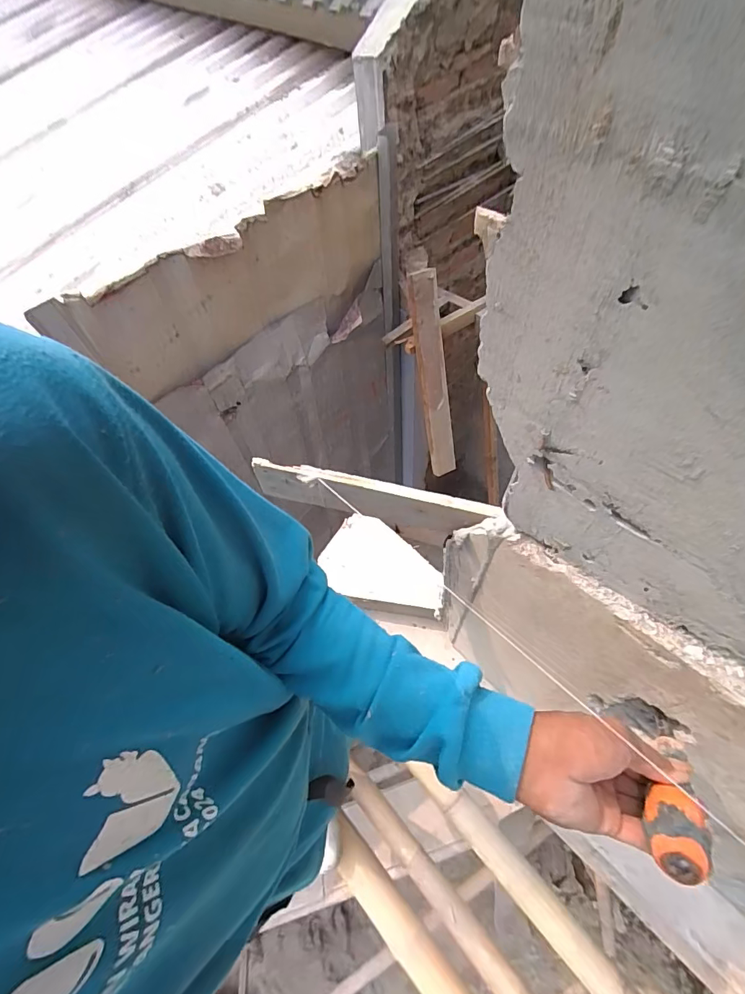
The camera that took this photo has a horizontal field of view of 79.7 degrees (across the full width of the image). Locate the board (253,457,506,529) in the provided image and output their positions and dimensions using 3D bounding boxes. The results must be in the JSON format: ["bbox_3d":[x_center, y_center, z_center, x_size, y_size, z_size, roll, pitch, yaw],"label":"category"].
[{"bbox_3d":[-0.002,0.003,0.449,0.235,0.061,0.015,11,61,11],"label":"board"}]

